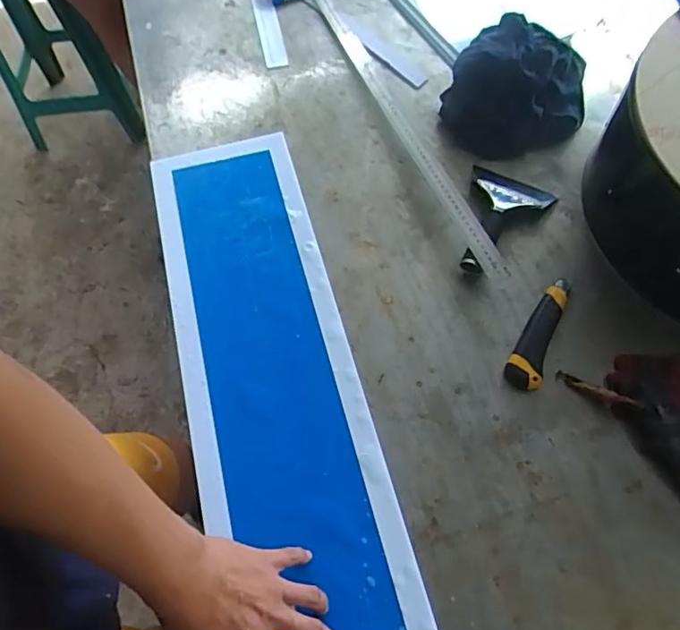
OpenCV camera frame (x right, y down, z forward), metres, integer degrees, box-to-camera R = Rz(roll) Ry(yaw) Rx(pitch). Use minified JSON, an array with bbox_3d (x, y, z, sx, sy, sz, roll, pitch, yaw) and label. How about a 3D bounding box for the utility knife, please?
[{"bbox_3d":[0.237,0.020,0.653,0.040,0.018,0.150,22,65,12],"label":"utility knife"}]

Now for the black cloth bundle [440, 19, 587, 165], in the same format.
[{"bbox_3d":[0.265,-0.349,0.806,0.223,0.097,0.194,-10,63,-5],"label":"black cloth bundle"}]

